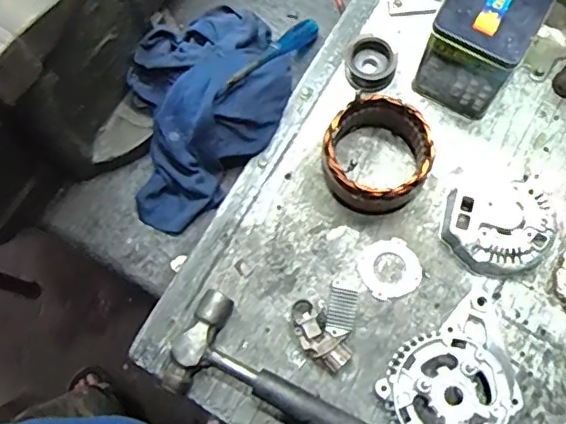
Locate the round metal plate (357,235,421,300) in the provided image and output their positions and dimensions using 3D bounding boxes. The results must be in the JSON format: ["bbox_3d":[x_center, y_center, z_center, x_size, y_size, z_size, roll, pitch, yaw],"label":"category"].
[{"bbox_3d":[0.114,0.061,0.607,0.062,0.006,0.063,0,74,1],"label":"round metal plate"}]

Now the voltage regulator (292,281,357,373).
[{"bbox_3d":[0.041,0.116,0.586,0.063,0.027,0.085,6,75,3],"label":"voltage regulator"}]

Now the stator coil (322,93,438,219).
[{"bbox_3d":[0.101,-0.058,0.613,0.110,0.069,0.116,0,74,1],"label":"stator coil"}]

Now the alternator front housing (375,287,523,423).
[{"bbox_3d":[0.174,0.166,0.555,0.155,0.040,0.121,-31,76,-7],"label":"alternator front housing"}]

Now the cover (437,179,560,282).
[{"bbox_3d":[0.228,0.016,0.599,0.112,0.035,0.102,-4,74,0],"label":"cover"}]

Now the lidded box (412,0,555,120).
[{"bbox_3d":[0.215,-0.192,0.614,0.090,0.127,0.127,30,77,9],"label":"lidded box"}]

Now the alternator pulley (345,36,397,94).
[{"bbox_3d":[0.102,-0.173,0.665,0.055,0.038,0.056,0,74,1],"label":"alternator pulley"}]

